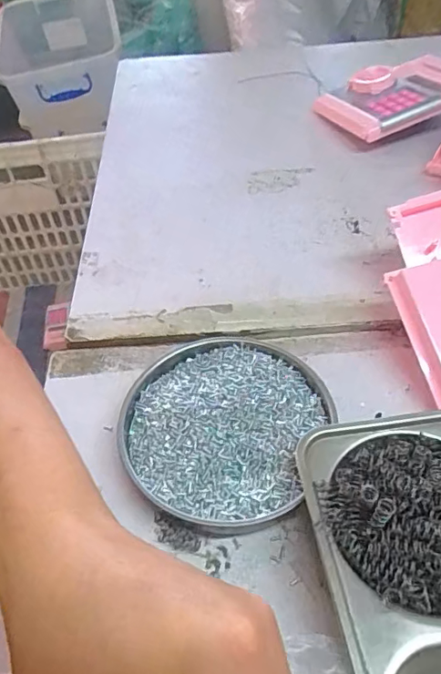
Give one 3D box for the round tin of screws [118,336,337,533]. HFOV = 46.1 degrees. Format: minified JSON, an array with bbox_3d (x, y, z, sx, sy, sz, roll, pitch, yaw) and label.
[{"bbox_3d":[-0.001,0.056,0.341,0.129,0.017,0.130,-2,48,2],"label":"round tin of screws"}]

